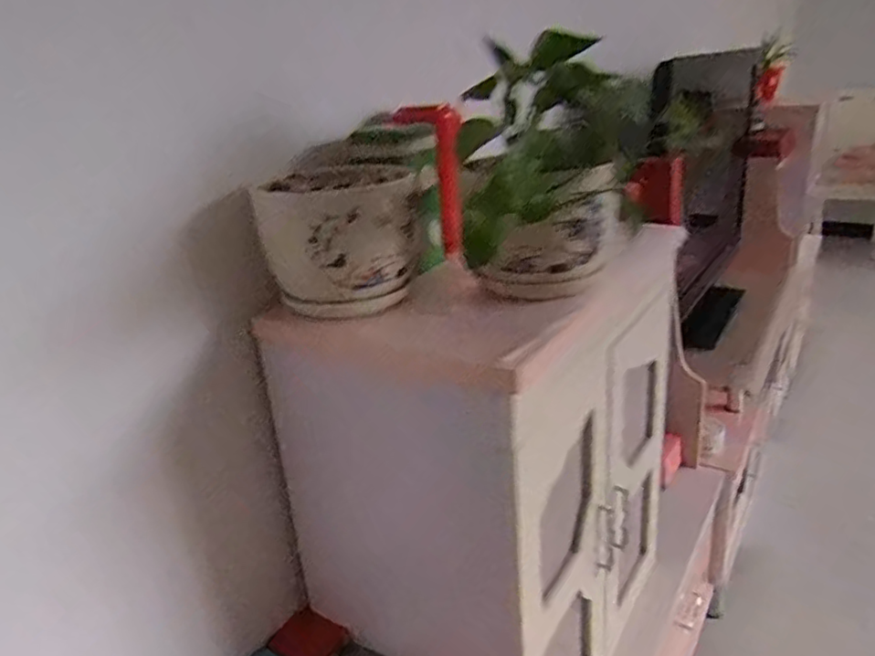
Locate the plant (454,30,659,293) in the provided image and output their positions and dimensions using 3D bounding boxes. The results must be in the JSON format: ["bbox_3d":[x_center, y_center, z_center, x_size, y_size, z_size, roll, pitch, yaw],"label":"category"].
[{"bbox_3d":[0.112,-0.170,0.690,0.159,0.239,0.180,-2,22,7],"label":"plant"}]

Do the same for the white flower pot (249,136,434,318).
[{"bbox_3d":[-0.095,-0.111,0.714,0.164,0.146,0.178,-1,22,9],"label":"white flower pot"}]

